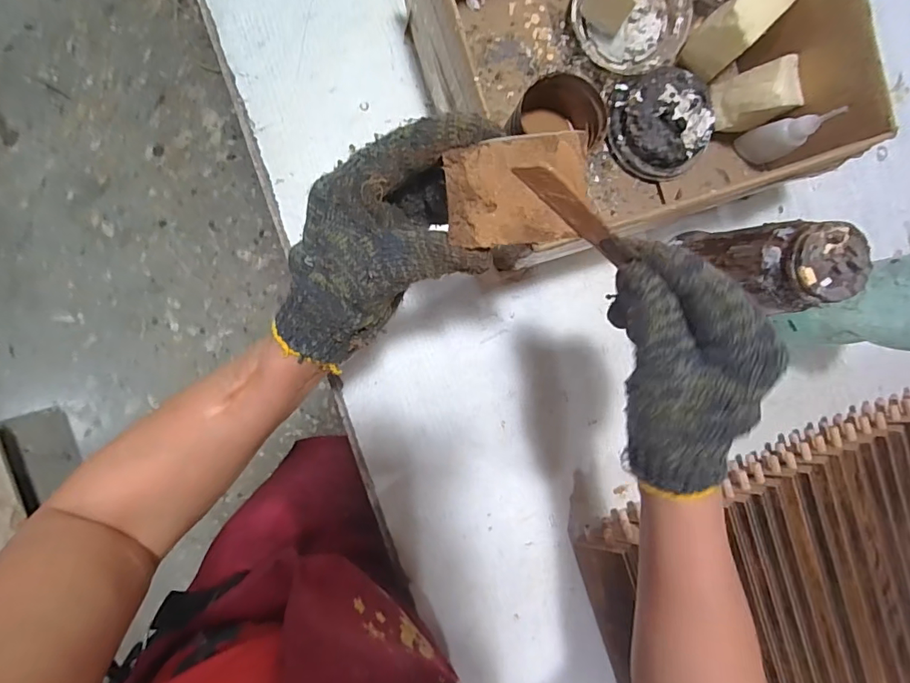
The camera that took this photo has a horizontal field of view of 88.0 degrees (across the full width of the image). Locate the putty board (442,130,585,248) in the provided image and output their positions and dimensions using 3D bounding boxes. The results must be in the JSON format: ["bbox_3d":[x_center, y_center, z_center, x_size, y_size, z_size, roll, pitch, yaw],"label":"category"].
[{"bbox_3d":[0.031,-0.074,0.234,0.067,0.004,0.050,-3,114,6],"label":"putty board"}]

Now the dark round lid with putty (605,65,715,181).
[{"bbox_3d":[0.193,-0.202,0.438,0.093,0.035,0.093,0,91,-9],"label":"dark round lid with putty"}]

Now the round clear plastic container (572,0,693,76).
[{"bbox_3d":[0.161,-0.298,0.432,0.100,0.026,0.103,-33,96,-7],"label":"round clear plastic container"}]

